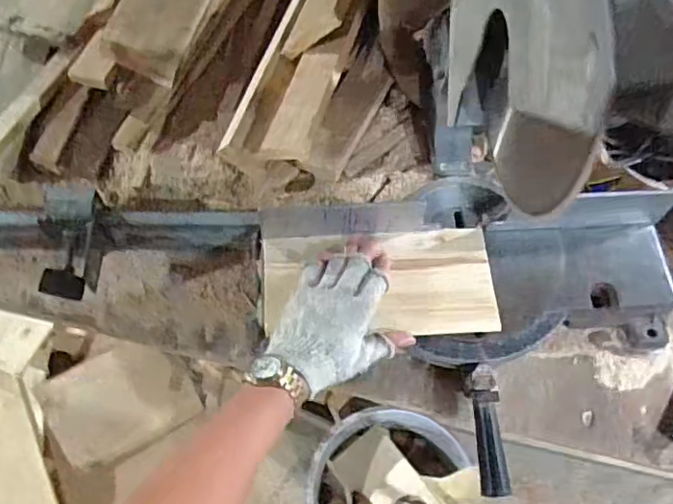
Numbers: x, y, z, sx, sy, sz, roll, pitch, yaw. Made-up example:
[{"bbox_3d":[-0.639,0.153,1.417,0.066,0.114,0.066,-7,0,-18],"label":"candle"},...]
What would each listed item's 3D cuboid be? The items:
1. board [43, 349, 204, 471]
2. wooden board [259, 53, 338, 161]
[{"bbox_3d":[-0.483,0.336,1.327,0.299,0.026,0.215,-26,93,-15],"label":"board"},{"bbox_3d":[-0.036,-0.158,0.638,0.049,0.018,0.141,8,66,18],"label":"wooden board"}]

